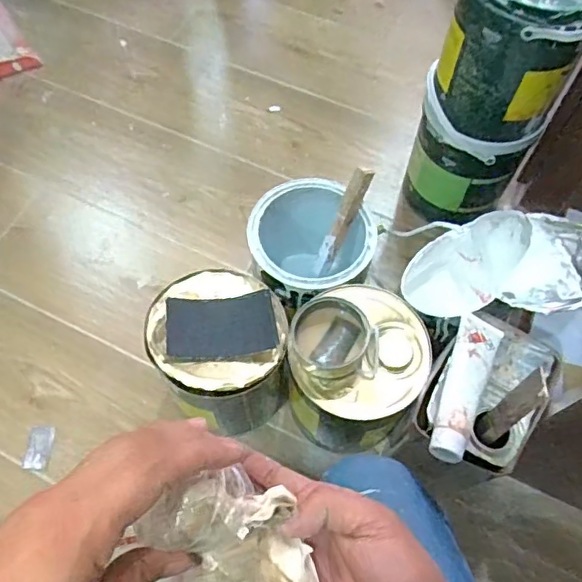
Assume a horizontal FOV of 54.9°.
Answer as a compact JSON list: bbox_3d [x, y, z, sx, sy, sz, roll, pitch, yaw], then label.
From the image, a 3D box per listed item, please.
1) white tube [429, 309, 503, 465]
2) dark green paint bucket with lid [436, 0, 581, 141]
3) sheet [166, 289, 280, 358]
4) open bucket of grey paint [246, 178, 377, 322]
[{"bbox_3d":[0.178,0.092,0.580,0.046,0.030,0.165,25,66,11],"label":"white tube"},{"bbox_3d":[0.286,-0.318,0.701,0.177,0.202,0.169,14,64,6],"label":"dark green paint bucket with lid"},{"bbox_3d":[-0.079,0.040,0.640,0.120,0.019,0.071,-8,64,-5],"label":"sheet"},{"bbox_3d":[0.026,-0.028,0.804,0.158,0.211,0.176,-1,64,-2],"label":"open bucket of grey paint"}]

